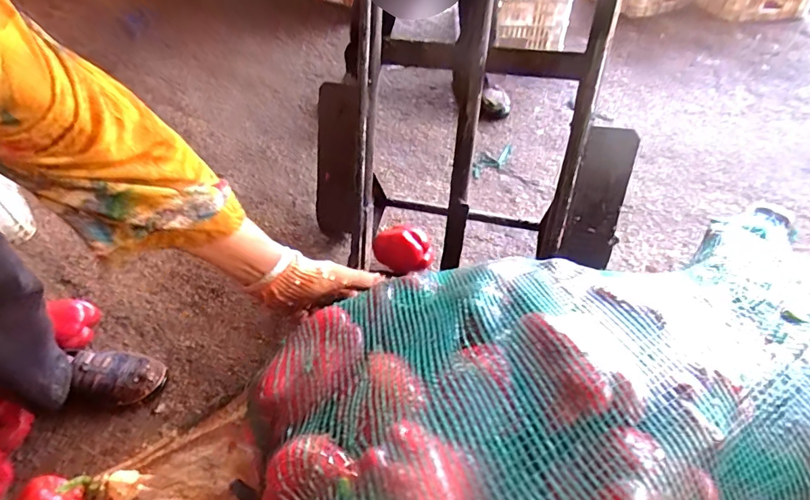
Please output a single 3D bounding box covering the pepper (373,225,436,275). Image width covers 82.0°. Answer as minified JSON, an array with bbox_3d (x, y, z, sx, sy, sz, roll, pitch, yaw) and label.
[{"bbox_3d":[-0.002,-0.004,0.902,0.099,0.067,0.087,21,50,19],"label":"pepper"}]

